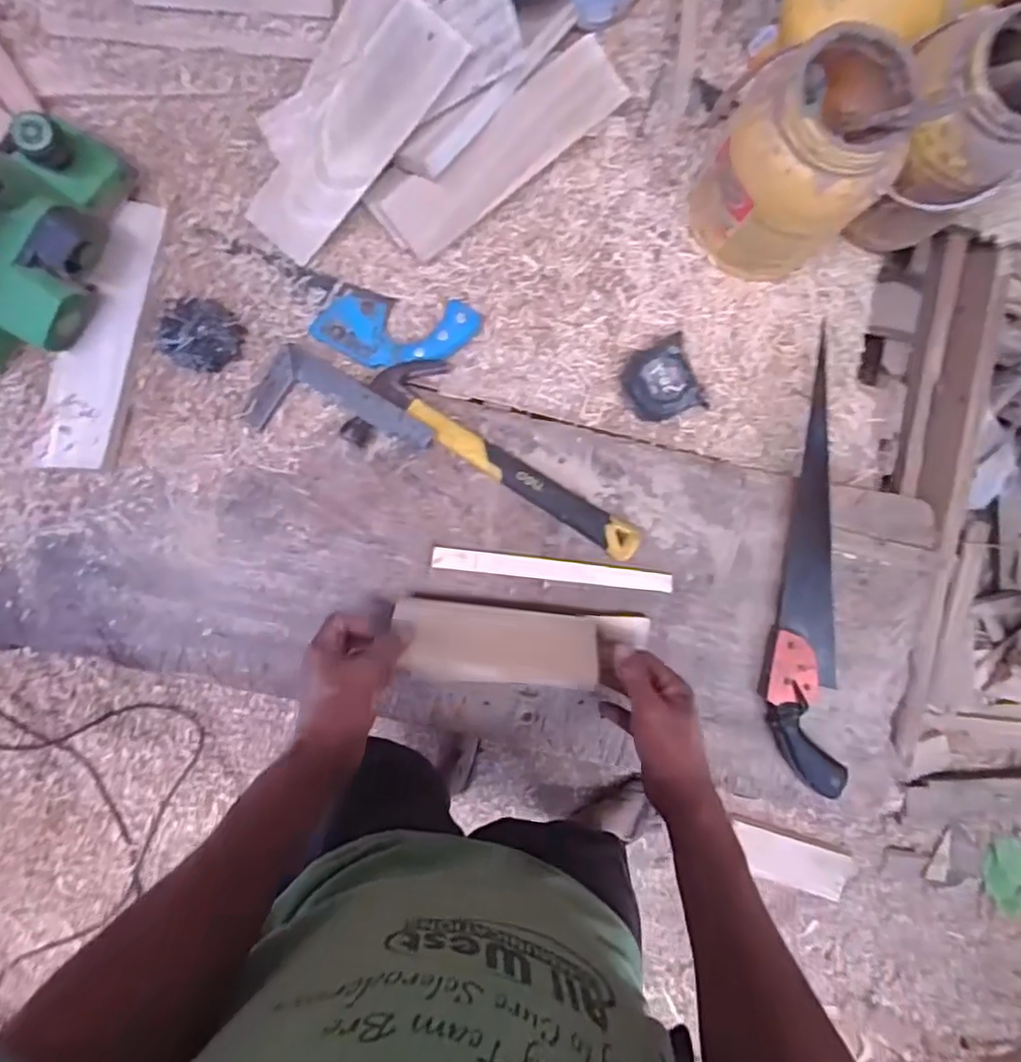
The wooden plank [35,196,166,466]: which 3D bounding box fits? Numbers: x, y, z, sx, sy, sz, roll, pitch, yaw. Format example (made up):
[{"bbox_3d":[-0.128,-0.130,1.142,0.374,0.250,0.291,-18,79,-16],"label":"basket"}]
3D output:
[{"bbox_3d":[-0.417,-0.202,0.634,0.067,0.015,0.281,11,81,-2],"label":"wooden plank"}]

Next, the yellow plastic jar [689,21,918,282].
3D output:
[{"bbox_3d":[0.294,-0.368,0.625,0.168,0.216,0.148,-39,89,-7],"label":"yellow plastic jar"}]

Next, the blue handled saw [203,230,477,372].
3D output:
[{"bbox_3d":[-0.186,-0.241,0.676,0.292,0.022,0.096,13,81,-2],"label":"blue handled saw"}]

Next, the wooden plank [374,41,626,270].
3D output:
[{"bbox_3d":[-0.006,-0.404,0.660,0.273,0.015,0.078,-38,112,4],"label":"wooden plank"}]

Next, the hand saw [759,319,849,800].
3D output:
[{"bbox_3d":[0.324,0.038,0.681,0.082,0.026,0.478,1,81,-4],"label":"hand saw"}]

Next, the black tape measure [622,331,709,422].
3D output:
[{"bbox_3d":[0.172,-0.168,0.700,0.085,0.035,0.082,-26,84,-8],"label":"black tape measure"}]

